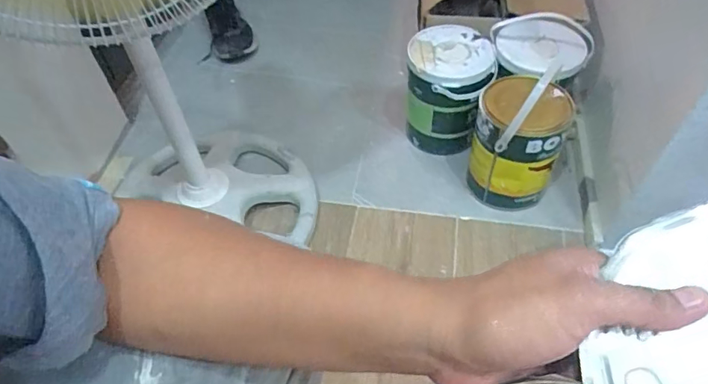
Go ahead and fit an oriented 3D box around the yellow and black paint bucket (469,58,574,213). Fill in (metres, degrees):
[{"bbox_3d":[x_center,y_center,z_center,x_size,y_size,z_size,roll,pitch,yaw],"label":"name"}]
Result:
[{"bbox_3d":[0.310,-0.109,0.921,0.154,0.274,0.160,-1,52,1],"label":"yellow and black paint bucket"}]

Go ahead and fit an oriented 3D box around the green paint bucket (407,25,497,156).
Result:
[{"bbox_3d":[0.200,-0.213,1.048,0.169,0.208,0.180,5,52,6],"label":"green paint bucket"}]

